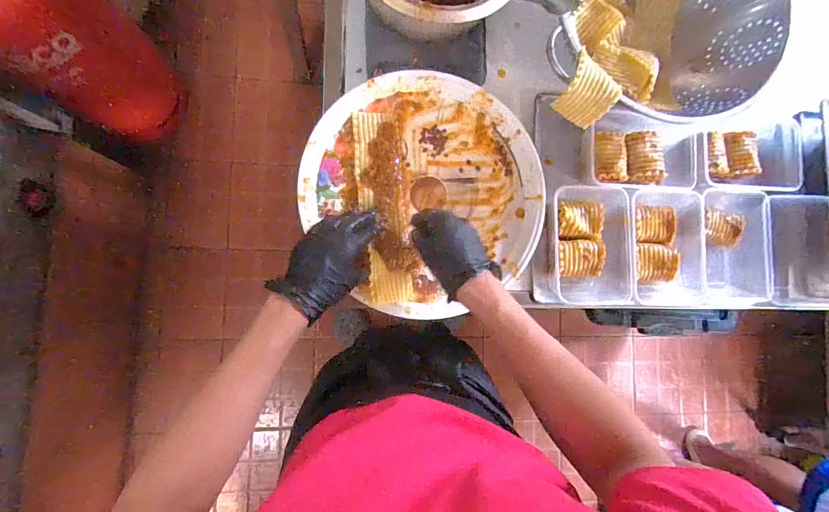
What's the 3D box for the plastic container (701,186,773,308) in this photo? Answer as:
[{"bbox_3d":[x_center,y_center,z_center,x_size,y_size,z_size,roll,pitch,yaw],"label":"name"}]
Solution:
[{"bbox_3d":[0.497,-0.013,0.629,0.114,0.055,0.192,-3,88,-7],"label":"plastic container"}]

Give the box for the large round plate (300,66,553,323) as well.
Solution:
[{"bbox_3d":[0.017,-0.089,0.569,0.340,0.033,0.342,3,87,-7],"label":"large round plate"}]

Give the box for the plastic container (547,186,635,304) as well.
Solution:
[{"bbox_3d":[0.263,-0.014,0.592,0.136,0.057,0.172,3,87,-7],"label":"plastic container"}]

